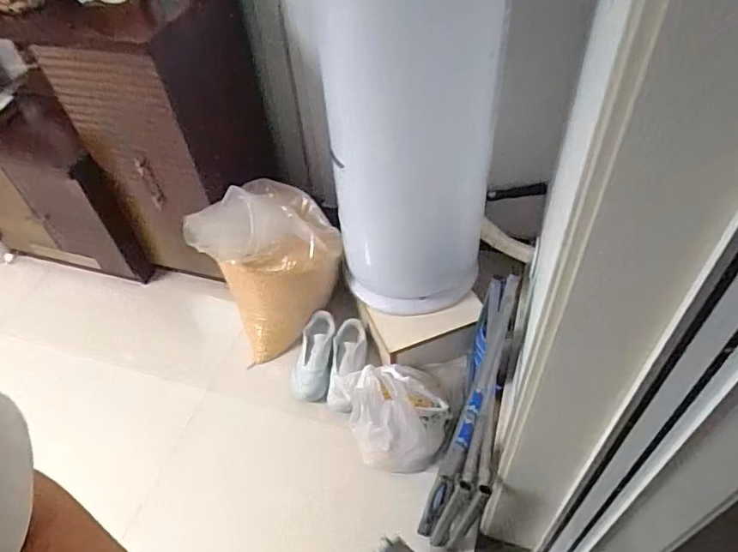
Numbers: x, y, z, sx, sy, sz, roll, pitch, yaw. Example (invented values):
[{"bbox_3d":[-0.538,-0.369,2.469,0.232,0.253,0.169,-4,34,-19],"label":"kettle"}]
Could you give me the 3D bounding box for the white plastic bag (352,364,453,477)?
[{"bbox_3d":[0.075,0.333,1.250,0.241,0.248,0.162,14,52,17],"label":"white plastic bag"}]

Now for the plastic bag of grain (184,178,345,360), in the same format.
[{"bbox_3d":[-0.264,-0.036,1.485,0.350,0.368,0.313,-32,54,-21],"label":"plastic bag of grain"}]

